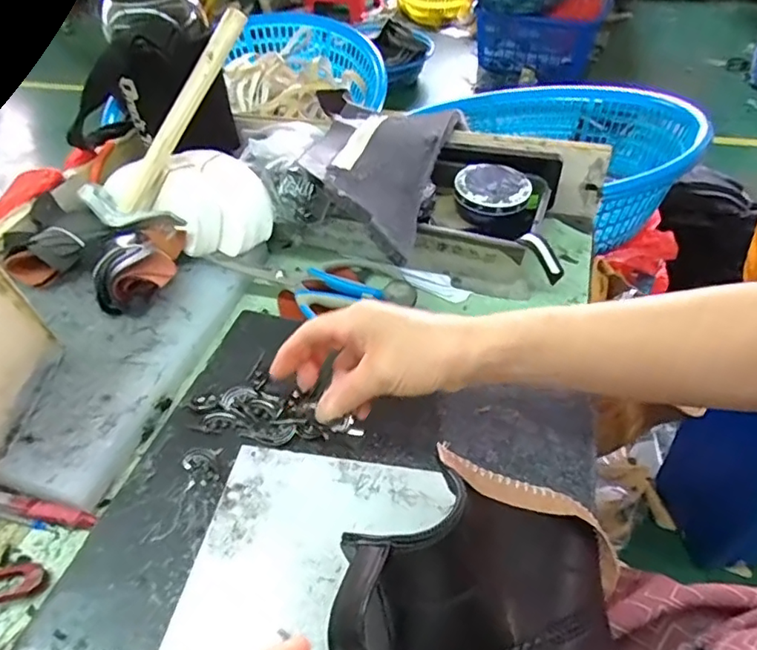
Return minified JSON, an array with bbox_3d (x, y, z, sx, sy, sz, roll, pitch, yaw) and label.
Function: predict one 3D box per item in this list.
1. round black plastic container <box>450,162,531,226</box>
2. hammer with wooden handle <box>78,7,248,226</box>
[{"bbox_3d":[0.112,-0.128,0.563,0.072,0.037,0.069,-1,46,2],"label":"round black plastic container"},{"bbox_3d":[-0.192,-0.200,0.552,0.140,0.032,0.240,28,88,27],"label":"hammer with wooden handle"}]

